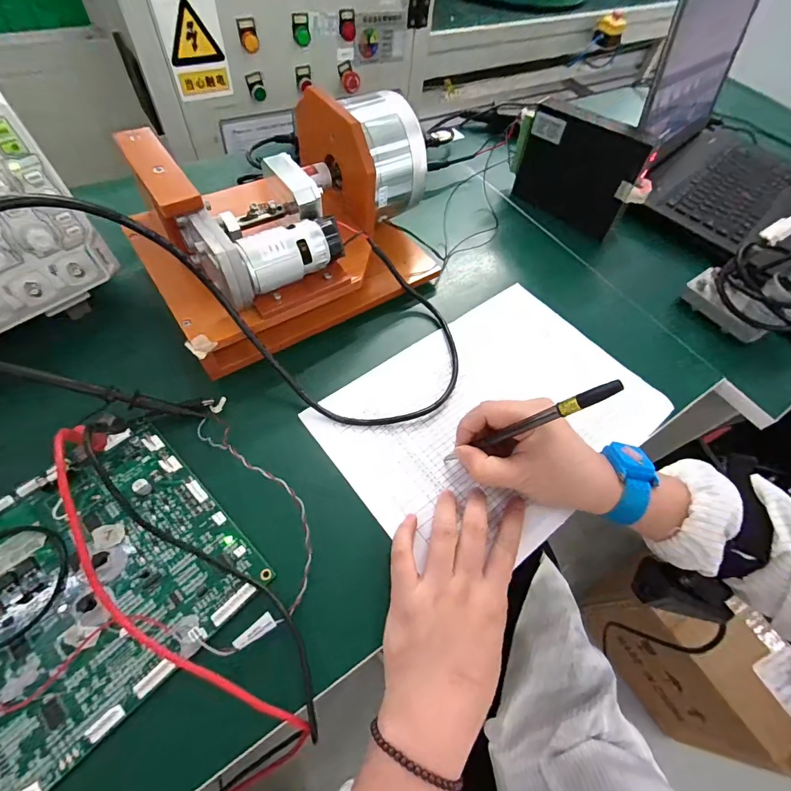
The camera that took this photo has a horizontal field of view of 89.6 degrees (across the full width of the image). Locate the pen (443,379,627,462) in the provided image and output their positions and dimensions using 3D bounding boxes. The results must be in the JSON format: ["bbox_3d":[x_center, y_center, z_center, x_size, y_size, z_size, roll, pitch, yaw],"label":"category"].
[{"bbox_3d":[0.090,0.025,0.292,0.010,0.154,0.009,25,54,-23],"label":"pen"}]

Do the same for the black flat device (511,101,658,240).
[{"bbox_3d":[0.227,-0.287,0.507,0.171,0.124,0.022,38,62,15],"label":"black flat device"}]

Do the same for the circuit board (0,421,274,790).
[{"bbox_3d":[-0.212,0.117,0.264,0.183,0.029,0.178,42,63,17],"label":"circuit board"}]

